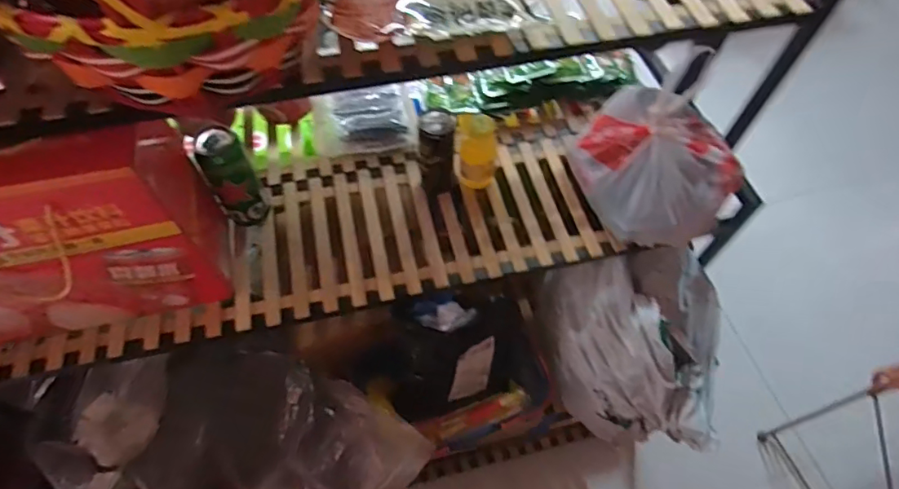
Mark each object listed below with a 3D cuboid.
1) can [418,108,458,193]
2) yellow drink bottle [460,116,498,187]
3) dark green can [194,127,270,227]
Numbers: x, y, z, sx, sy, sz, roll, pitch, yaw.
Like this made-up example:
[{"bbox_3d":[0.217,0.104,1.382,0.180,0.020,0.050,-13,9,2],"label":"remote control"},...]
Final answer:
[{"bbox_3d":[-0.019,-0.139,0.793,0.052,0.130,0.059,1,60,-2],"label":"can"},{"bbox_3d":[0.045,-0.136,0.803,0.056,0.128,0.049,7,60,1],"label":"yellow drink bottle"},{"bbox_3d":[-0.305,-0.088,0.737,0.061,0.155,0.058,1,60,-2],"label":"dark green can"}]

